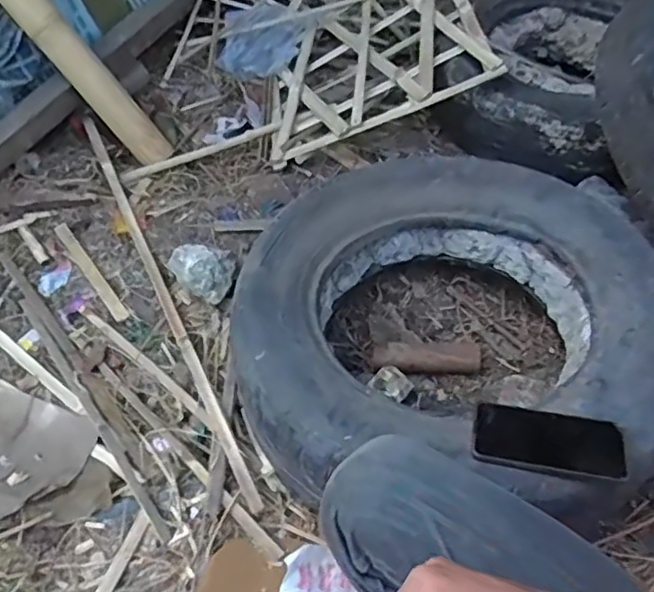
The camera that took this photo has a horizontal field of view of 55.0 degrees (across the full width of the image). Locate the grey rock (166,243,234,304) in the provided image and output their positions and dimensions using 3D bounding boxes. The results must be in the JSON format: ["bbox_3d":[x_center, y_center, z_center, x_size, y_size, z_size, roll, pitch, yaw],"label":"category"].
[{"bbox_3d":[-0.217,-0.040,1.073,0.115,0.052,0.093,12,52,9],"label":"grey rock"}]

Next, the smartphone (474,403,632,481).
[{"bbox_3d":[0.236,0.153,0.675,0.152,0.011,0.072,8,46,13],"label":"smartphone"}]

